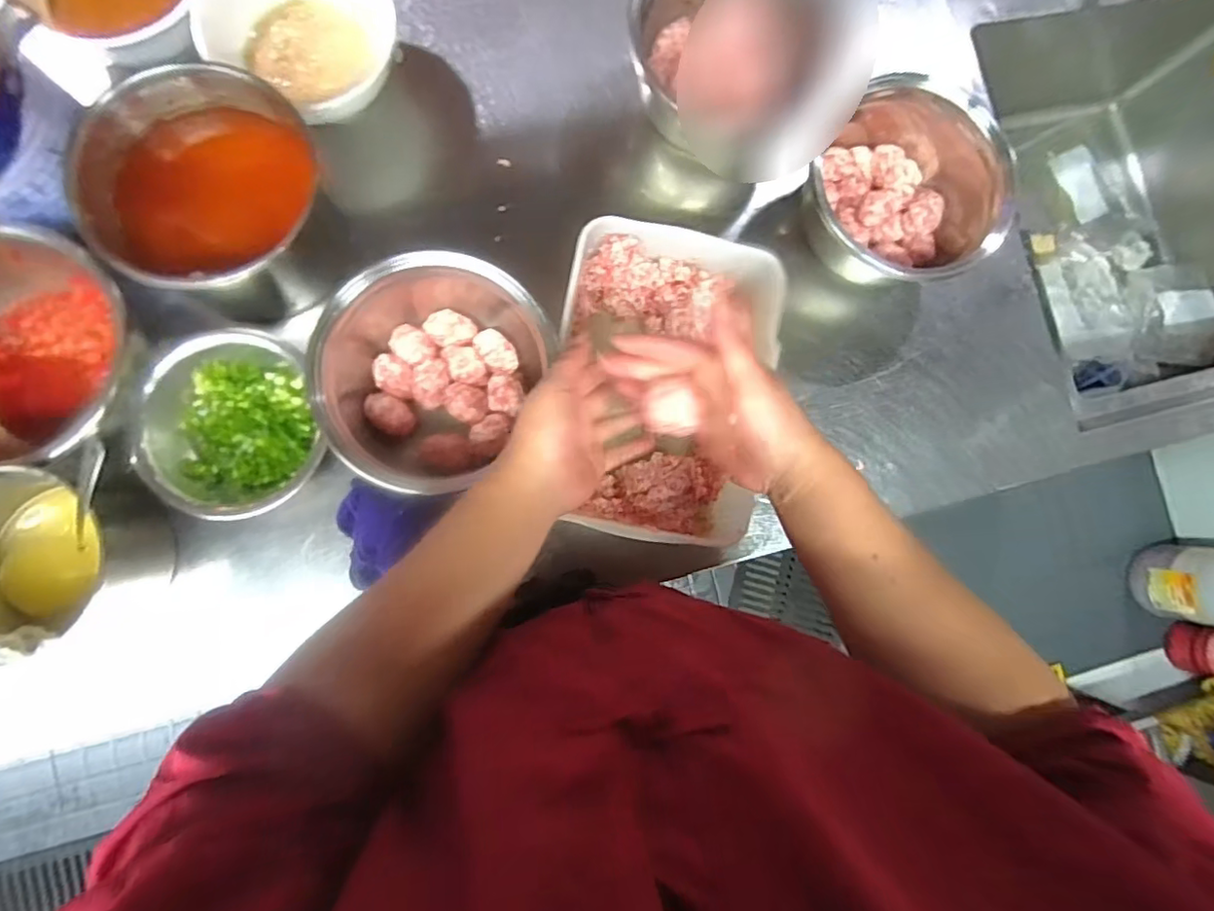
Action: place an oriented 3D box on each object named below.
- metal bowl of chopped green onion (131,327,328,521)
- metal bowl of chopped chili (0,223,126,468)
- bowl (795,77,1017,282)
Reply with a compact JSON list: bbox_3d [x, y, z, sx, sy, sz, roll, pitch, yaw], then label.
[{"bbox_3d":[-0.356,-0.030,0.562,0.153,0.056,0.179,-19,87,-8],"label":"metal bowl of chopped green onion"},{"bbox_3d":[-0.516,-0.085,0.533,0.185,0.106,0.209,16,83,-4],"label":"metal bowl of chopped chili"},{"bbox_3d":[0.317,-0.286,0.631,0.198,0.109,0.224,39,82,-1],"label":"bowl"}]

